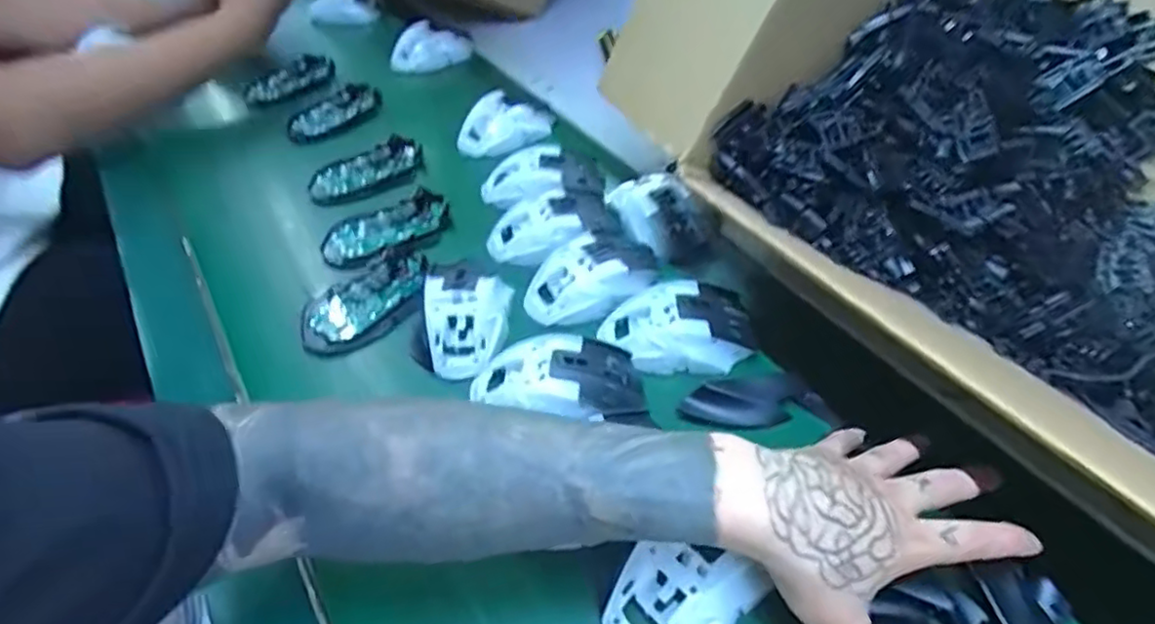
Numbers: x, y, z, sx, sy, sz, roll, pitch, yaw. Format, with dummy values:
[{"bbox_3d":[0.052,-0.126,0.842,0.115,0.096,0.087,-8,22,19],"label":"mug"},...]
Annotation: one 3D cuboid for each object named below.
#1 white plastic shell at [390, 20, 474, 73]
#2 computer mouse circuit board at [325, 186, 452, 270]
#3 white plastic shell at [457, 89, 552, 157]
[{"bbox_3d":[-0.192,-0.353,0.859,0.112,0.054,0.055,-17,45,-13],"label":"white plastic shell"},{"bbox_3d":[-0.171,-0.078,0.591,0.115,0.014,0.057,-25,48,-20],"label":"computer mouse circuit board"},{"bbox_3d":[-0.079,-0.205,0.709,0.104,0.035,0.064,-13,45,-9],"label":"white plastic shell"}]

